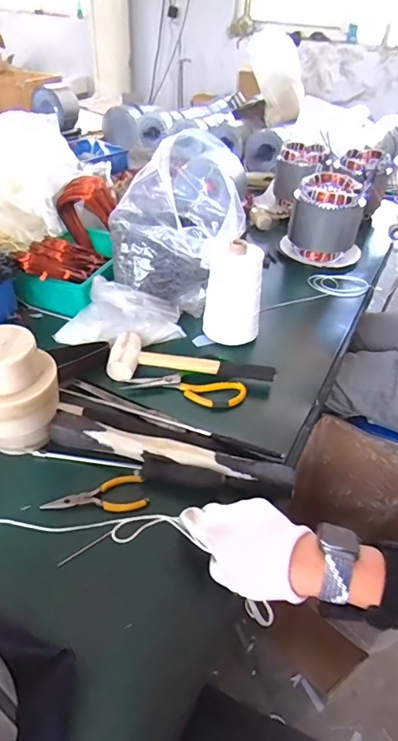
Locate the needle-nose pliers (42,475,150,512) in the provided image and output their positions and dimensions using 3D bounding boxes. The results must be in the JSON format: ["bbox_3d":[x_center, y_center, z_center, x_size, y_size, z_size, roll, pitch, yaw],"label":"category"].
[{"bbox_3d":[-0.123,0.154,0.520,0.118,0.013,0.045,-8,41,-15],"label":"needle-nose pliers"}]

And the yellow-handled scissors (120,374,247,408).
[{"bbox_3d":[-0.022,0.034,0.676,0.185,0.024,0.059,5,40,-1],"label":"yellow-handled scissors"}]

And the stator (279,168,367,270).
[{"bbox_3d":[0.298,-0.352,1.032,0.140,0.160,0.158,-19,45,-26],"label":"stator"}]

